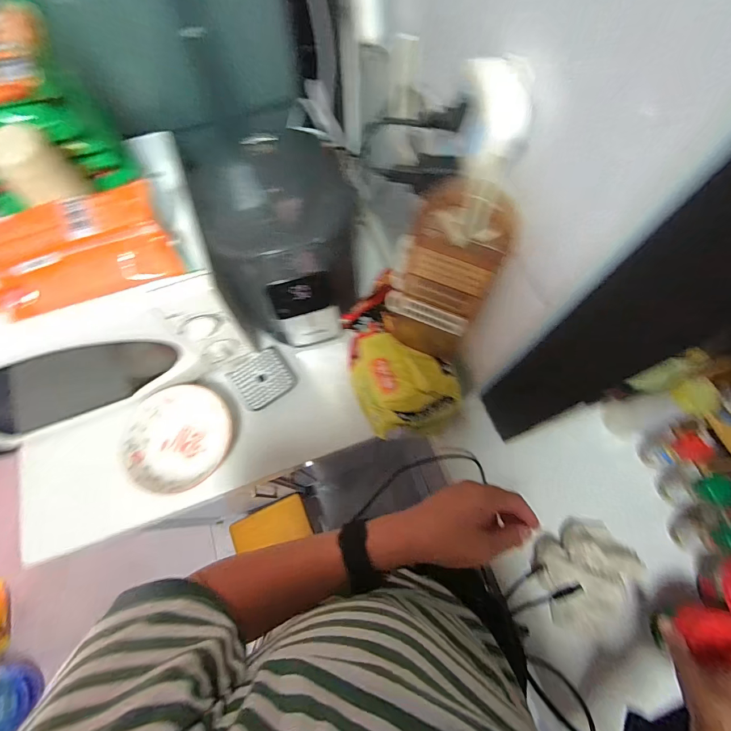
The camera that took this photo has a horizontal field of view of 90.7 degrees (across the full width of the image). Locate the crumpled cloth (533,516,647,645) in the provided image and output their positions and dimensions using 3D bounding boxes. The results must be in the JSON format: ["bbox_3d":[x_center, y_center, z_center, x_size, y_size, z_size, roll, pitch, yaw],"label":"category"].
[{"bbox_3d":[0.344,0.323,0.551,0.152,0.049,0.161,26,71,13],"label":"crumpled cloth"}]

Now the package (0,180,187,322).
[{"bbox_3d":[-0.361,-0.145,0.451,0.218,0.067,0.109,-18,68,-5],"label":"package"}]

